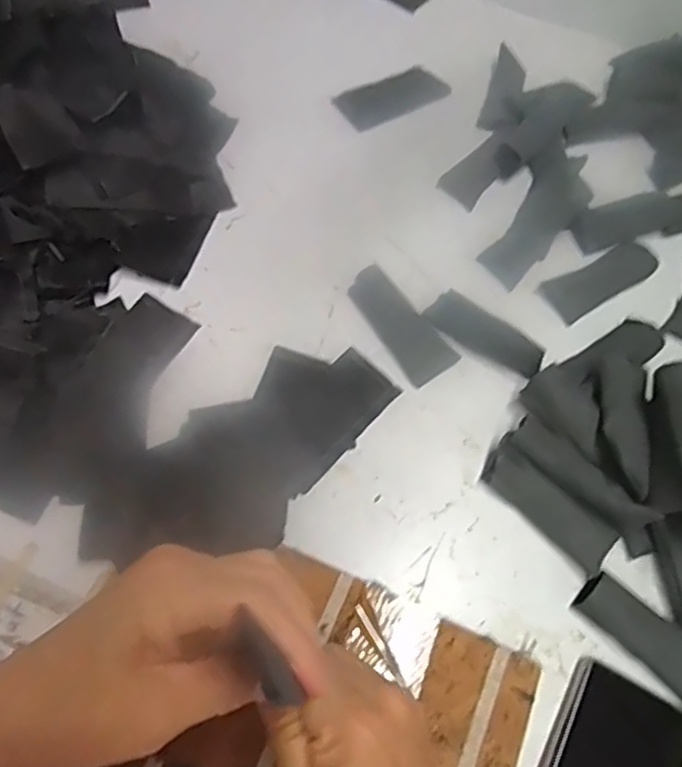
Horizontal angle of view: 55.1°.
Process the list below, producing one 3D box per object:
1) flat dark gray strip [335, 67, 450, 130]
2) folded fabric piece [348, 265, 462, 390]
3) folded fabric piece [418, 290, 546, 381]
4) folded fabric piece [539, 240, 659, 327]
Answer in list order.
[{"bbox_3d":[0.054,-0.297,0.678,0.117,0.004,0.060,-27,67,-18],"label":"flat dark gray strip"},{"bbox_3d":[0.046,-0.049,0.527,0.043,0.015,0.106,-33,69,-21],"label":"folded fabric piece"},{"bbox_3d":[0.117,-0.039,0.538,0.101,0.008,0.041,36,64,14],"label":"folded fabric piece"},{"bbox_3d":[0.233,-0.095,0.585,0.113,0.009,0.042,-28,68,-19],"label":"folded fabric piece"}]

